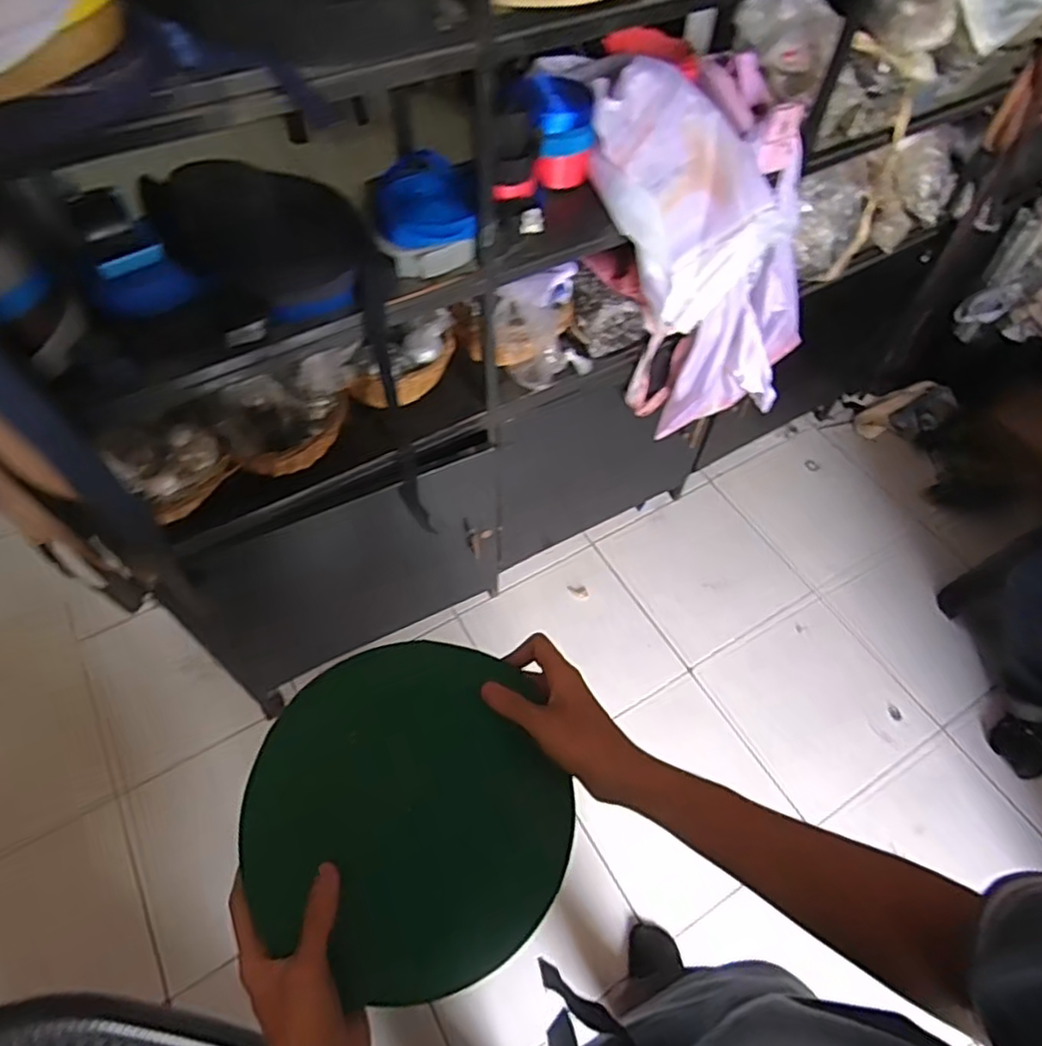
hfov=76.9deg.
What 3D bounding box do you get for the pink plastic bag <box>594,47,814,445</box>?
[{"bbox_3d":[0.303,-0.405,1.073,0.285,0.605,0.266,-2,57,22],"label":"pink plastic bag"}]

